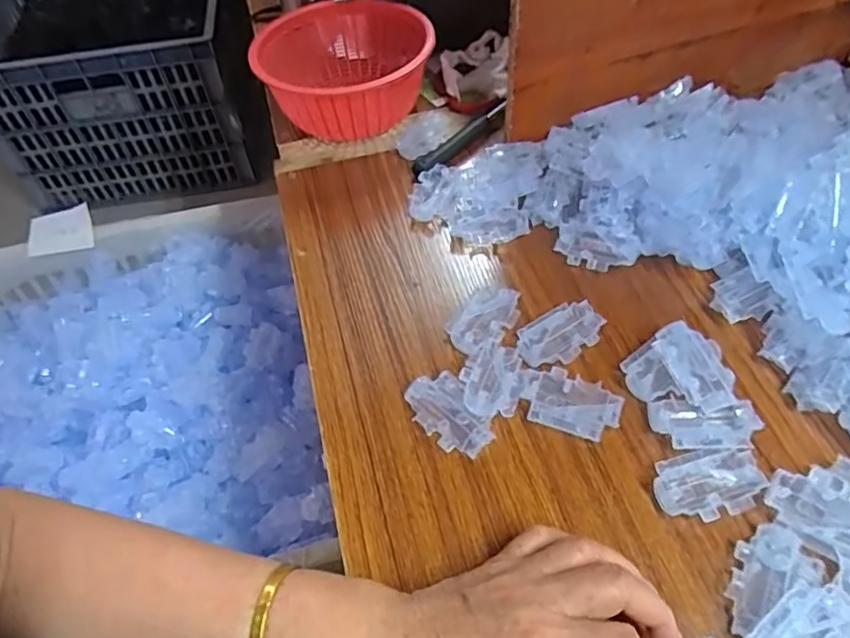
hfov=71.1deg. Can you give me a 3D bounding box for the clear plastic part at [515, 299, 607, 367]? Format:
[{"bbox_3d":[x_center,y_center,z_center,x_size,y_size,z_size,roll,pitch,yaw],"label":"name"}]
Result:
[{"bbox_3d":[0.103,0.012,0.457,0.068,0.010,0.041,-26,55,-16],"label":"clear plastic part"}]

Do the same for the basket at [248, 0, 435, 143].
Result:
[{"bbox_3d":[-0.084,-0.264,0.642,0.176,0.085,0.192,-2,52,2],"label":"basket"}]

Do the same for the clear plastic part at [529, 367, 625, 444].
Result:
[{"bbox_3d":[0.107,0.061,0.421,0.059,0.011,0.041,16,55,16],"label":"clear plastic part"}]

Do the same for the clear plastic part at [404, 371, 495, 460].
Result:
[{"bbox_3d":[0.016,0.066,0.419,0.038,0.018,0.066,-27,55,-15],"label":"clear plastic part"}]

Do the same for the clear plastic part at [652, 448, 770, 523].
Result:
[{"bbox_3d":[0.182,0.106,0.383,0.069,0.011,0.042,-13,53,-6],"label":"clear plastic part"}]

